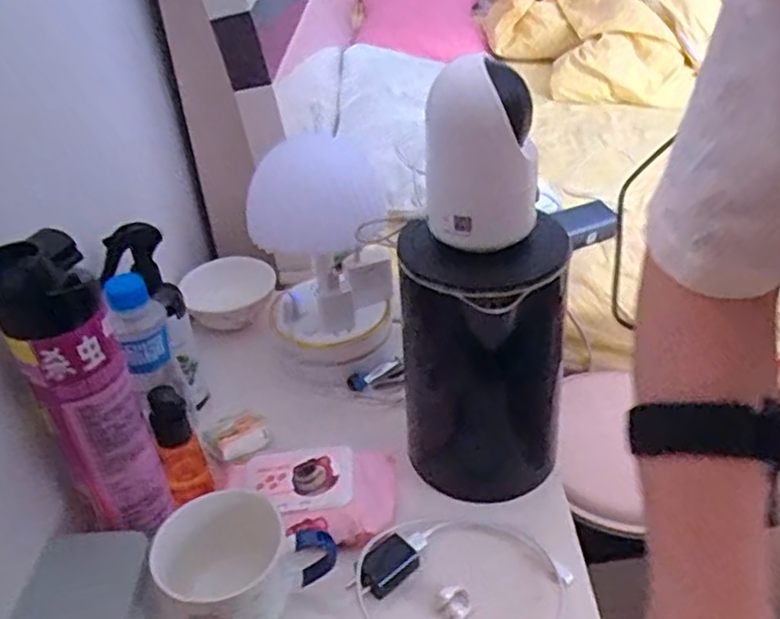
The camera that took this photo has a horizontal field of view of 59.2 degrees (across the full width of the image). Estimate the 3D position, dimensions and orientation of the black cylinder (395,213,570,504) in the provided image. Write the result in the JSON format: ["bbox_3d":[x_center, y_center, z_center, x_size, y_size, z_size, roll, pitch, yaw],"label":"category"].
[{"bbox_3d":[0.073,0.043,0.562,0.122,0.230,0.097,-2,37,4],"label":"black cylinder"}]

